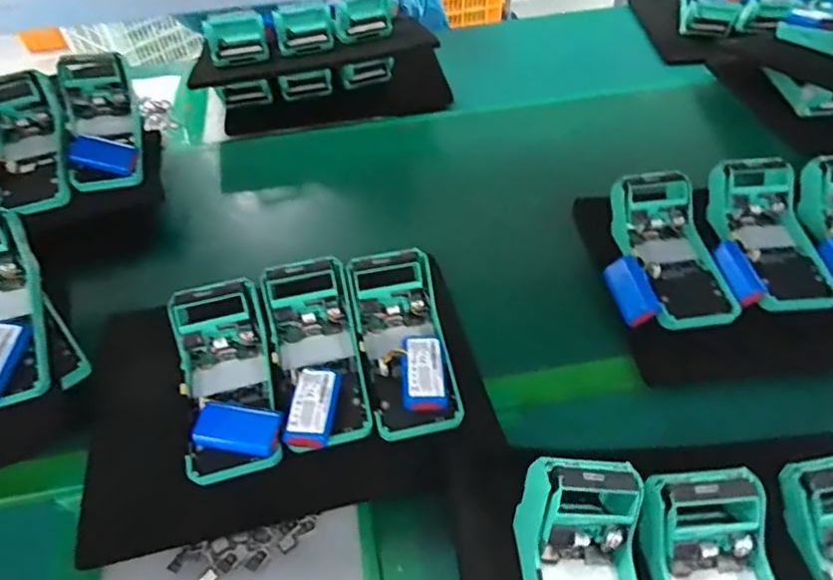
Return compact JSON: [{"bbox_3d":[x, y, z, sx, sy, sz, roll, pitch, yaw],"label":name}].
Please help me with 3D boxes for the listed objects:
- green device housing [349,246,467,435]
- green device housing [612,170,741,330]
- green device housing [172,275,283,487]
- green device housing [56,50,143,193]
[{"bbox_3d":[-0.016,0.044,0.492,0.080,0.055,0.162,-10,48,-6],"label":"green device housing"},{"bbox_3d":[0.262,-0.040,0.572,0.084,0.041,0.172,-10,65,-6],"label":"green device housing"},{"bbox_3d":[-0.167,0.079,0.488,0.080,0.054,0.171,-12,63,-8],"label":"green device housing"},{"bbox_3d":[-0.374,-0.200,0.658,0.078,0.056,0.176,-14,74,-10],"label":"green device housing"}]

